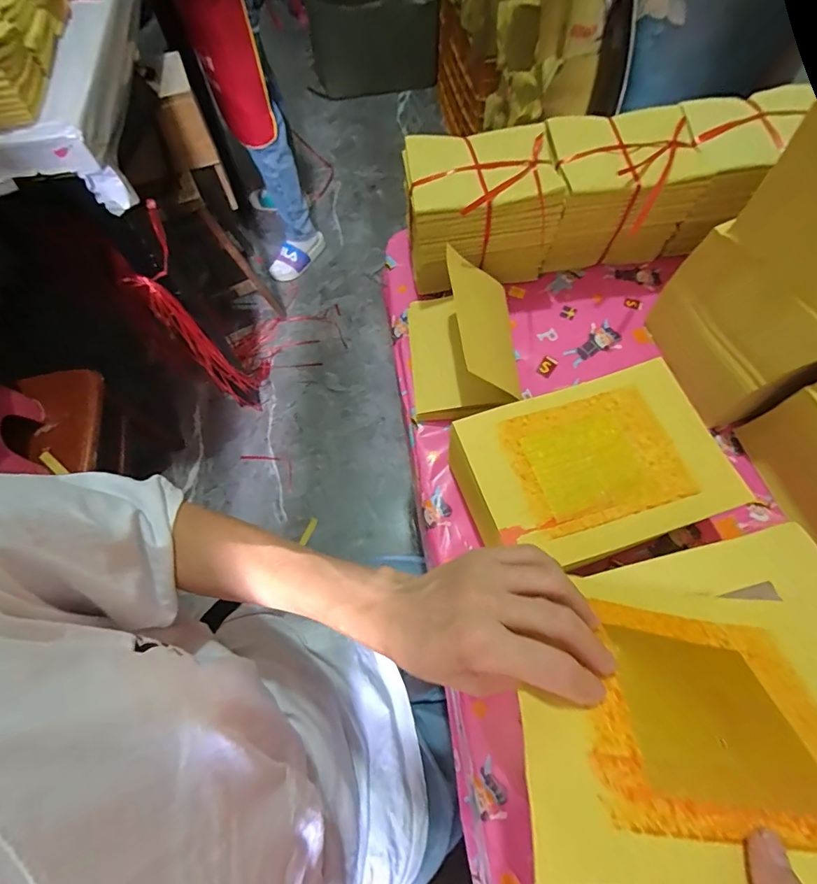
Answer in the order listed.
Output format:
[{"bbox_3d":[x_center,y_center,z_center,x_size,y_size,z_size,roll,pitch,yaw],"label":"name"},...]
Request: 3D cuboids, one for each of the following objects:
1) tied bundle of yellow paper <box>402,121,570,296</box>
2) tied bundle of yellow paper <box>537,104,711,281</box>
[{"bbox_3d":[0.087,-0.280,0.555,0.168,0.136,0.116,-6,66,0],"label":"tied bundle of yellow paper"},{"bbox_3d":[0.252,-0.302,0.556,0.168,0.139,0.107,-9,66,-2],"label":"tied bundle of yellow paper"}]

